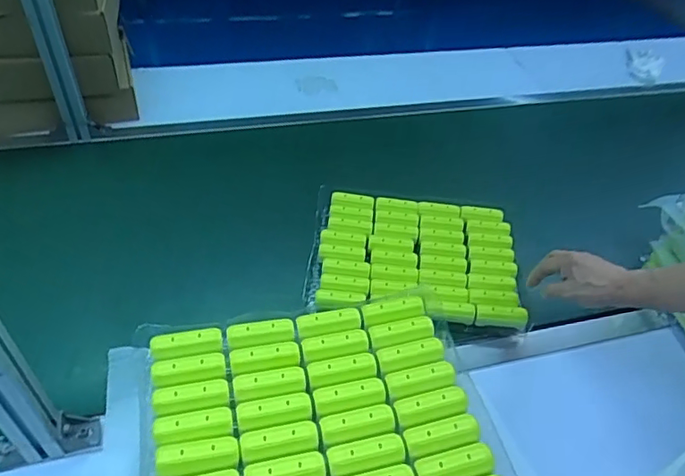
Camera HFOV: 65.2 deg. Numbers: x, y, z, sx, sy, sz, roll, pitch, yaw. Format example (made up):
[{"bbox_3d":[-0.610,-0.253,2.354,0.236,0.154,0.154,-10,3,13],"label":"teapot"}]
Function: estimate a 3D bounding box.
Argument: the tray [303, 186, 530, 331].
[{"bbox_3d":[0.118,0.019,0.886,0.334,0.051,0.248,2,52,3],"label":"tray"}]

